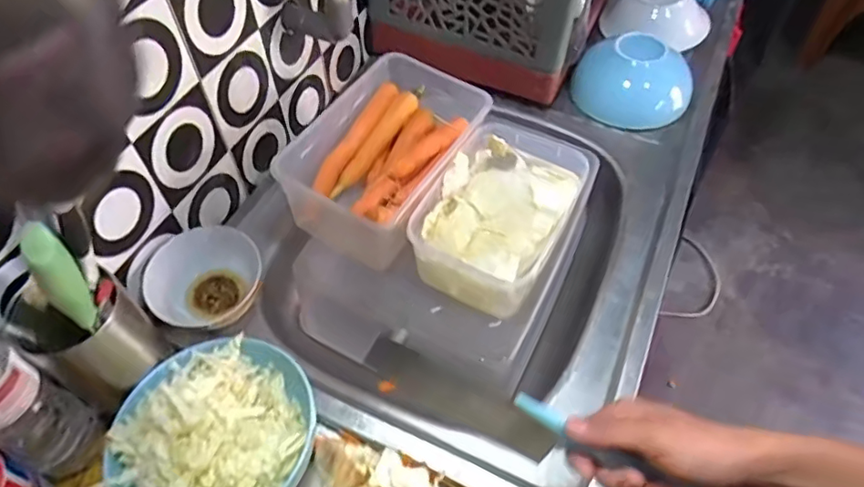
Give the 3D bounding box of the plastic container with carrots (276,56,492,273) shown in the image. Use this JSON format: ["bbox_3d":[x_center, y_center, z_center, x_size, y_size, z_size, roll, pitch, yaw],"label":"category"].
[{"bbox_3d":[-0.047,-0.098,0.634,0.134,0.093,0.218,25,58,17],"label":"plastic container with carrots"}]

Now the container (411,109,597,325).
[{"bbox_3d":[0.076,-0.038,0.615,0.143,0.075,0.204,23,57,16],"label":"container"}]

